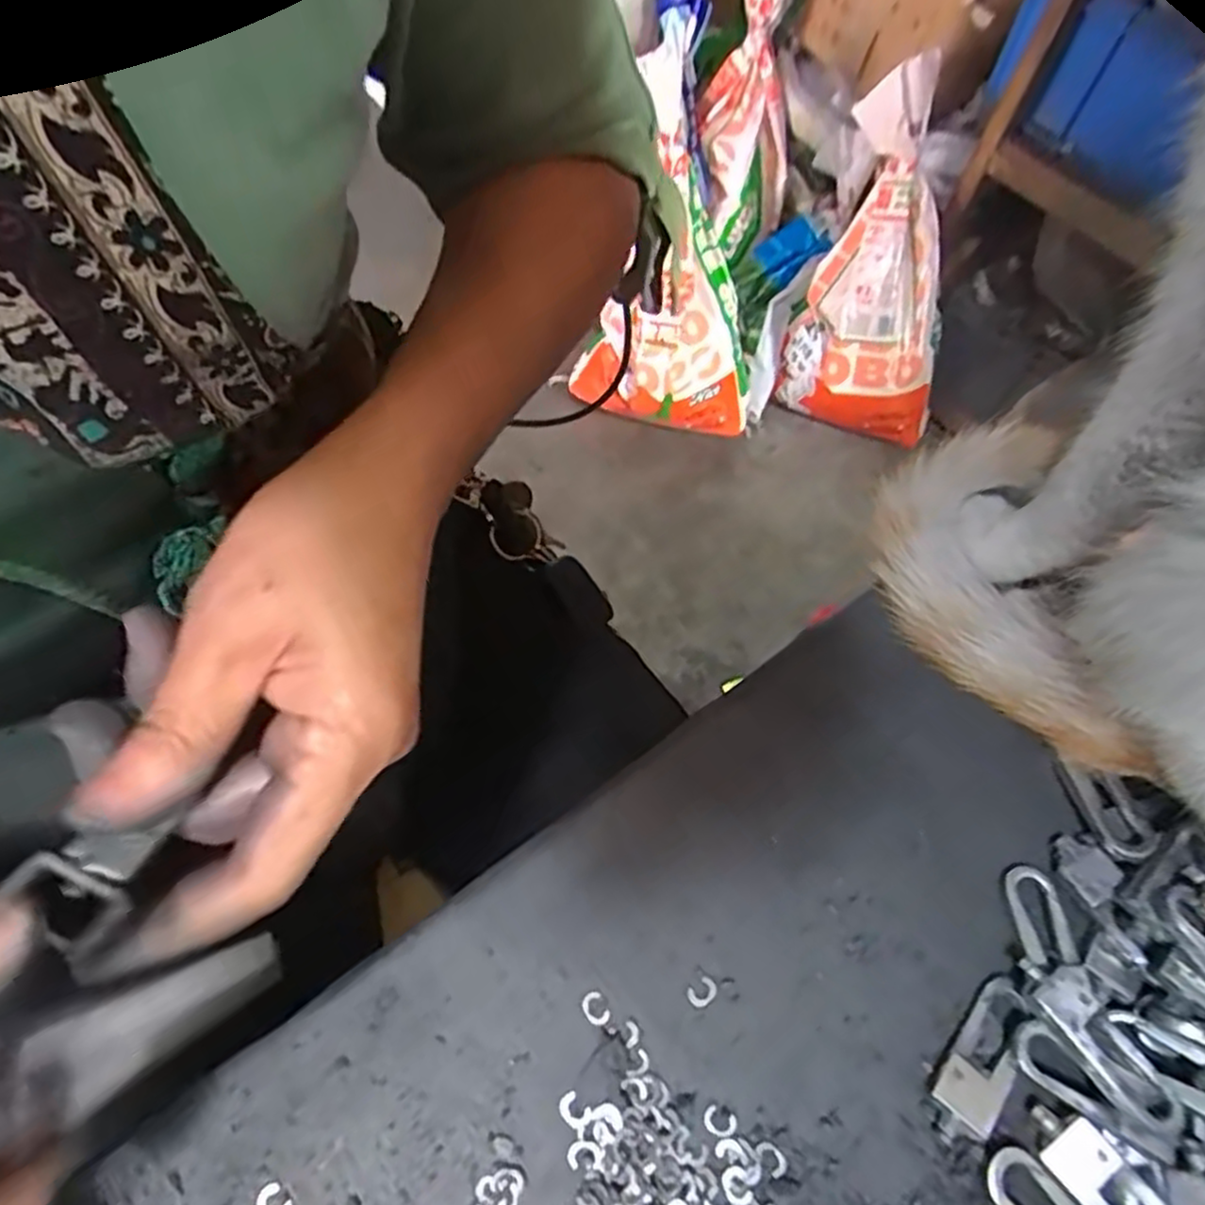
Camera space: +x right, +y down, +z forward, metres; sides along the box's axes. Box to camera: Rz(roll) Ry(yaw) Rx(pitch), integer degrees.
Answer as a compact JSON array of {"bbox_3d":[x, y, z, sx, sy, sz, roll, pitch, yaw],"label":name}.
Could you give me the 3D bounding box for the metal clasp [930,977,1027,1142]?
[{"bbox_3d":[0.099,0.118,0.193,0.014,0.007,0.042,39,64,16],"label":"metal clasp"}]

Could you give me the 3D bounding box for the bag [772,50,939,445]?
[{"bbox_3d":[0.425,-0.461,1.133,0.129,0.484,0.250,-30,67,-20],"label":"bag"}]

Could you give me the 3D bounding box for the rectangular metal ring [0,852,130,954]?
[{"bbox_3d":[-0.123,0.068,0.170,0.025,0.005,0.015,27,60,13],"label":"rectangular metal ring"}]

